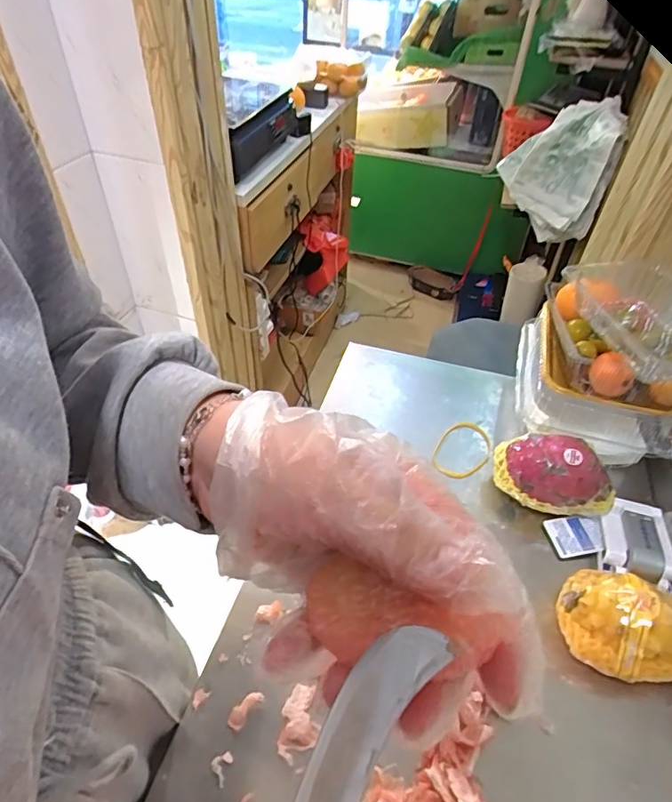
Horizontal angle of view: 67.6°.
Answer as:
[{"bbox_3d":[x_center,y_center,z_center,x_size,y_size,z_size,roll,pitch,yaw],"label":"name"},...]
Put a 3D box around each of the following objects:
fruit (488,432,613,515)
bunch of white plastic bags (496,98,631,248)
[{"bbox_3d":[0.243,0.085,0.560,0.130,0.086,0.071,17,47,14],"label":"fruit"},{"bbox_3d":[0.584,-0.600,1.332,0.092,0.320,0.309,-27,52,-27],"label":"bunch of white plastic bags"}]

